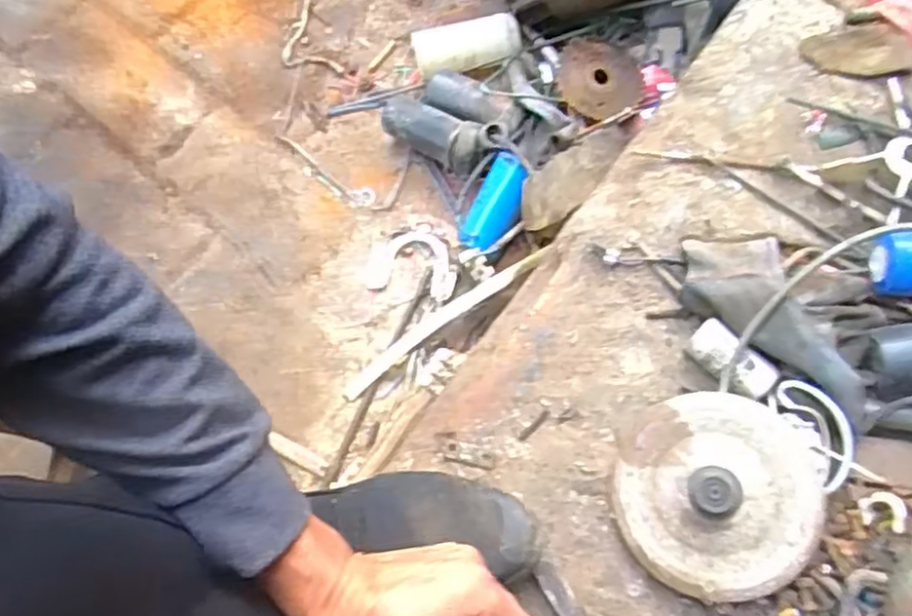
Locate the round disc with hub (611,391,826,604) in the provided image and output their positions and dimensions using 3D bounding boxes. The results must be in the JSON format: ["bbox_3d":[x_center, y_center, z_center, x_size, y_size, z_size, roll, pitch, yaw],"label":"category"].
[{"bbox_3d":[0.189,0.135,0.523,0.146,0.042,0.146,-5,74,17],"label":"round disc with hub"}]

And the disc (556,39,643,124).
[{"bbox_3d":[0.158,-0.247,0.783,0.090,0.013,0.095,0,71,0],"label":"disc"}]

